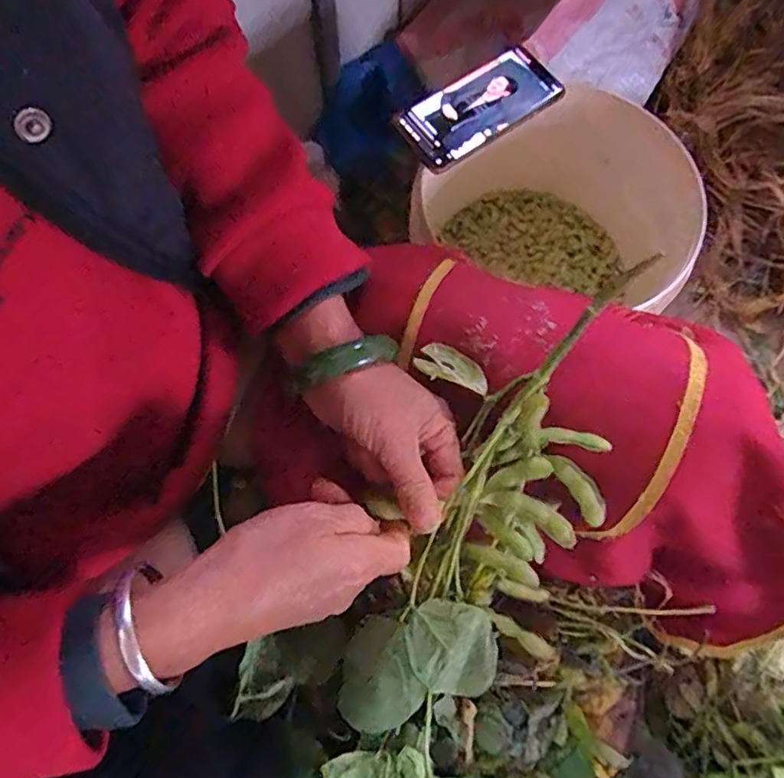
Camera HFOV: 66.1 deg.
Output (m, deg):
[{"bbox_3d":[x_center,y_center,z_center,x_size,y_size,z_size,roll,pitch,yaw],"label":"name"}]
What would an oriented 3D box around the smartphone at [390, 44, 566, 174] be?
[{"bbox_3d":[0.082,-0.268,0.578,0.157,0.016,0.080,-38,75,-11],"label":"smartphone"}]

